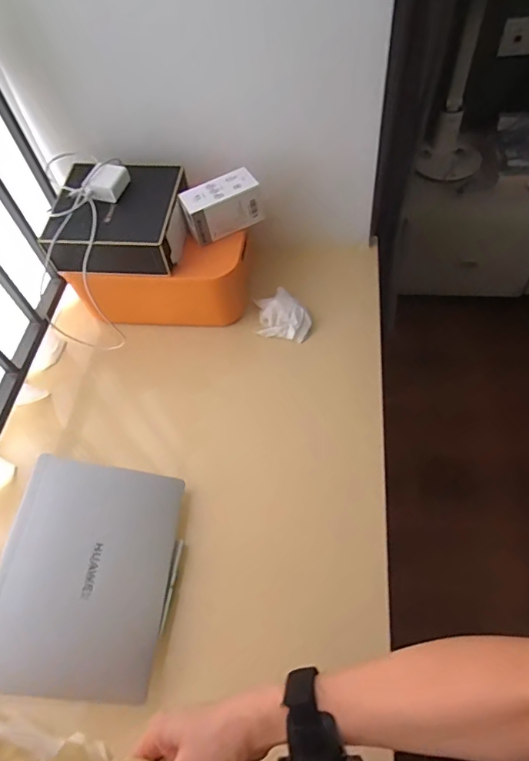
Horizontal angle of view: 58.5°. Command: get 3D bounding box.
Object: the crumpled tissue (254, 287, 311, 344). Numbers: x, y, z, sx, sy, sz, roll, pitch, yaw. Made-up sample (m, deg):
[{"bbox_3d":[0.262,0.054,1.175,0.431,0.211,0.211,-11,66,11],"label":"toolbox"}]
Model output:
[{"bbox_3d":[0.038,-0.138,0.952,0.113,0.043,0.109,1,57,5],"label":"crumpled tissue"}]

